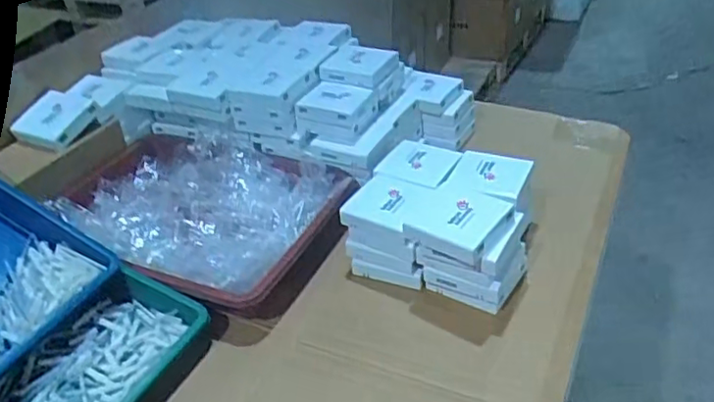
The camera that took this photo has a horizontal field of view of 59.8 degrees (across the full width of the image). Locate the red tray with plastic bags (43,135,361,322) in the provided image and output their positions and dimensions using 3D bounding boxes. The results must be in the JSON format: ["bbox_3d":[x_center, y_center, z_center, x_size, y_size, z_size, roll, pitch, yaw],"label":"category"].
[{"bbox_3d":[-0.196,0.018,0.780,0.362,0.079,0.245,14,39,24],"label":"red tray with plastic bags"}]

